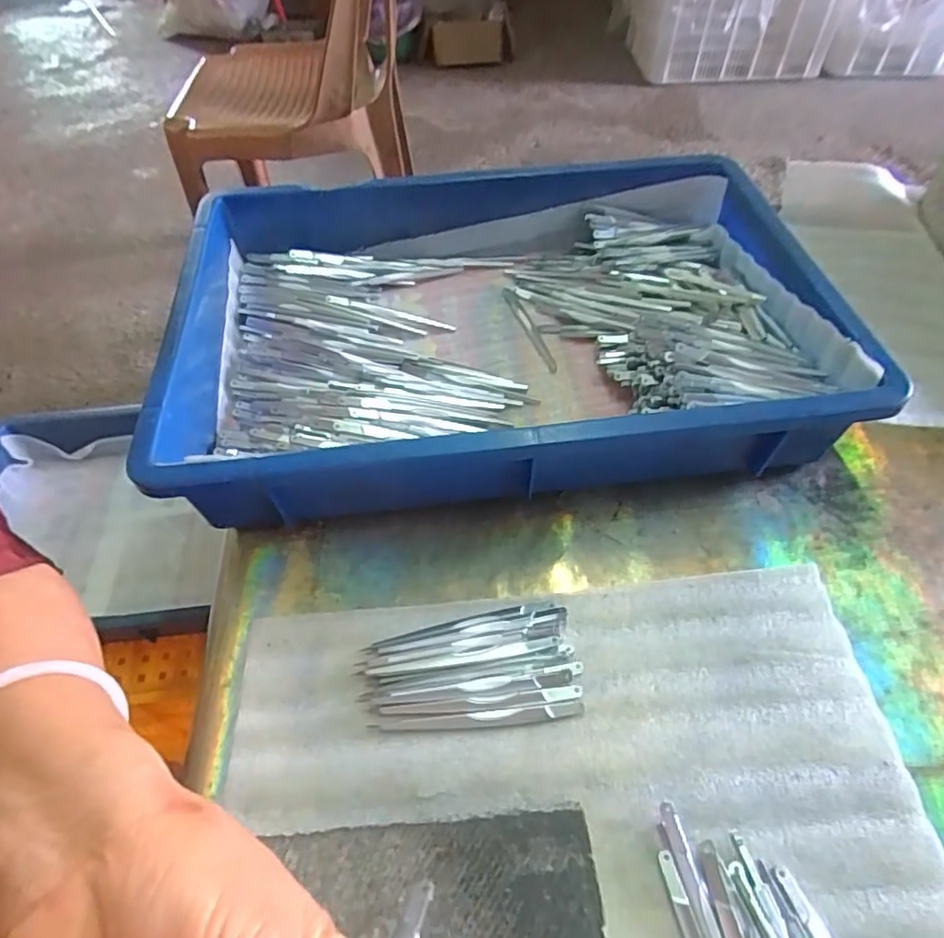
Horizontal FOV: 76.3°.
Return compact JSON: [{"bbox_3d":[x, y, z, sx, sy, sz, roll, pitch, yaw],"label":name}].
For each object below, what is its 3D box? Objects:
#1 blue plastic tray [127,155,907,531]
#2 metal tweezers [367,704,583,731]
[{"bbox_3d":[0.017,-0.107,0.422,0.428,0.072,0.284,-7,53,-3],"label":"blue plastic tray"},{"bbox_3d":[0.003,0.126,0.304,0.105,0.007,0.007,-4,53,-1],"label":"metal tweezers"}]

